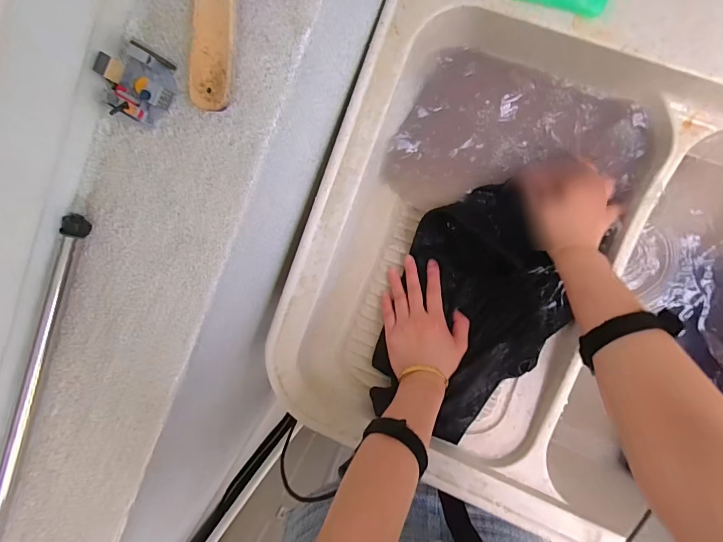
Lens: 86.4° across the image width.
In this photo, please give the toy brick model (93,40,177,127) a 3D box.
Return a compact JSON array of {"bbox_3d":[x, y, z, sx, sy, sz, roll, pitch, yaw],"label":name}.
[{"bbox_3d":[-0.181,-0.150,0.310,0.046,0.033,0.056,12,98,7],"label":"toy brick model"}]

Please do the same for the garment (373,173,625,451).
[{"bbox_3d":[0.148,0.051,0.490,0.211,0.072,0.306,25,99,0],"label":"garment"}]

